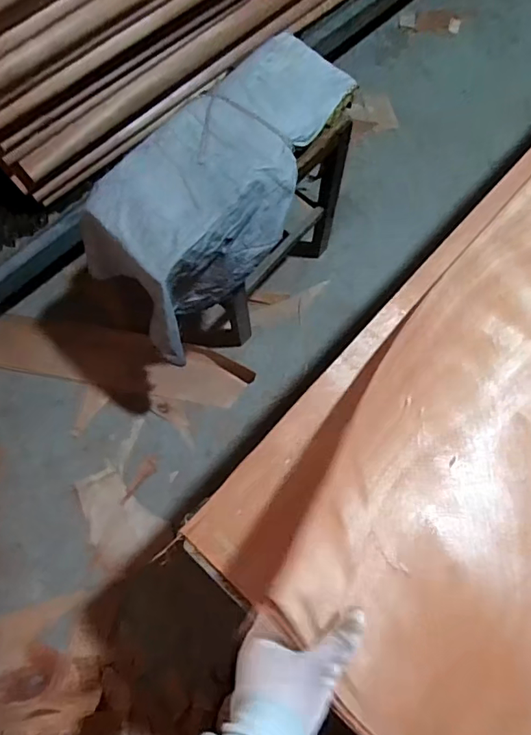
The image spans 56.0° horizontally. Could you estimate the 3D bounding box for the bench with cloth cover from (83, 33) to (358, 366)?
[{"bbox_3d":[-0.059,-0.257,0.952,0.219,0.439,0.491,43,77,10],"label":"bench with cloth cover"}]

